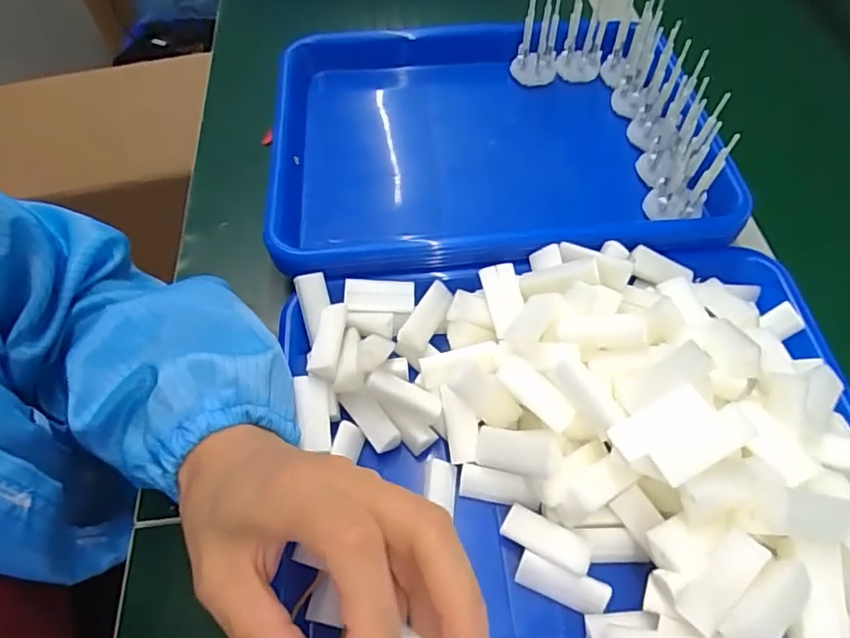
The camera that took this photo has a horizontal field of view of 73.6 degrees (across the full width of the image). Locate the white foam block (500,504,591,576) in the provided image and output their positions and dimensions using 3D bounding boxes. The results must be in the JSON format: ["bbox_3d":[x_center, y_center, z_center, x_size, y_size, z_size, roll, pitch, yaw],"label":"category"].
[{"bbox_3d":[0.062,0.113,0.291,0.045,0.010,0.017,26,61,16],"label":"white foam block"}]

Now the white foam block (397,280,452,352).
[{"bbox_3d":[0.001,-0.002,0.356,0.018,0.012,0.046,24,60,15],"label":"white foam block"}]

